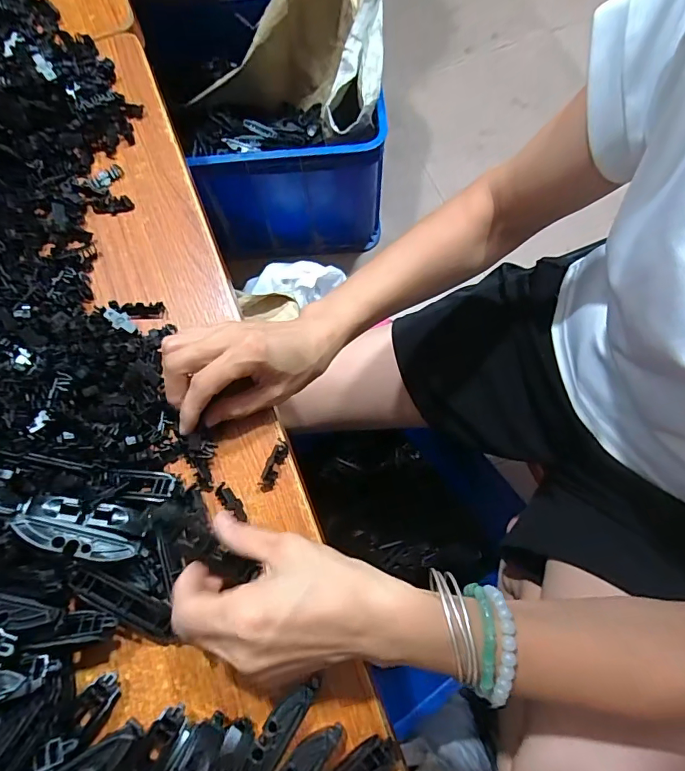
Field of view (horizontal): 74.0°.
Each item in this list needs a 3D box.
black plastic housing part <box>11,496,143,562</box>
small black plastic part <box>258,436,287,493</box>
[{"bbox_3d":[-0.166,0.089,0.288,0.075,0.020,0.031,17,74,-10],"label":"black plastic housing part"},{"bbox_3d":[-0.050,0.058,0.329,0.011,0.008,0.039,20,75,8],"label":"small black plastic part"}]

